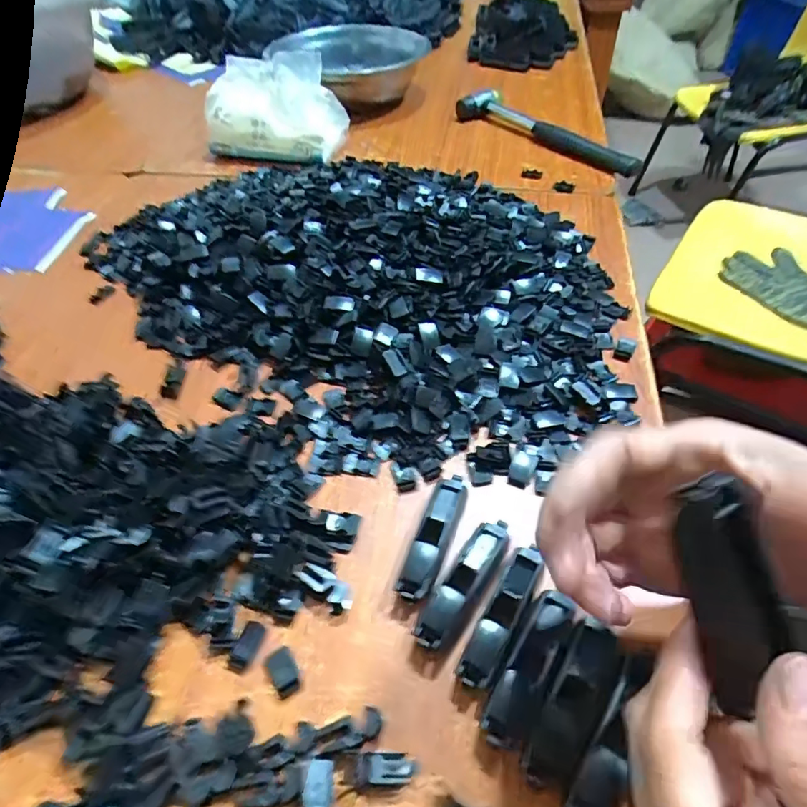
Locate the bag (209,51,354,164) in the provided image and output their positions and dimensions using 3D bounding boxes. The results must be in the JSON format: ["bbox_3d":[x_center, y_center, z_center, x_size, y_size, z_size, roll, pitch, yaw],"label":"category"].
[{"bbox_3d":[-0.137,-0.312,0.547,0.130,0.080,0.077,14,51,15],"label":"bag"}]

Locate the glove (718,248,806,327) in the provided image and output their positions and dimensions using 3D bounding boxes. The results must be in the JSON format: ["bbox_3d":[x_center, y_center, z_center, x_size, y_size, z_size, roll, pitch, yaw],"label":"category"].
[{"bbox_3d":[0.563,-0.161,0.722,0.150,0.023,0.191,-22,52,-16],"label":"glove"}]

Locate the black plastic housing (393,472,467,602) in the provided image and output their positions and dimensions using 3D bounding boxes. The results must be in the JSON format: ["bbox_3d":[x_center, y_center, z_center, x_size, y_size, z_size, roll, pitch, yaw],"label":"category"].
[{"bbox_3d":[0.017,0.066,0.264,0.017,0.015,0.073,15,52,16],"label":"black plastic housing"}]

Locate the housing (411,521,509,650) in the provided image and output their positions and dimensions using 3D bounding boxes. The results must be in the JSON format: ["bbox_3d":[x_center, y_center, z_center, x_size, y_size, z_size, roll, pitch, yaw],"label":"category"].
[{"bbox_3d":[0.029,0.083,0.249,0.018,0.017,0.073,28,56,25],"label":"housing"}]

